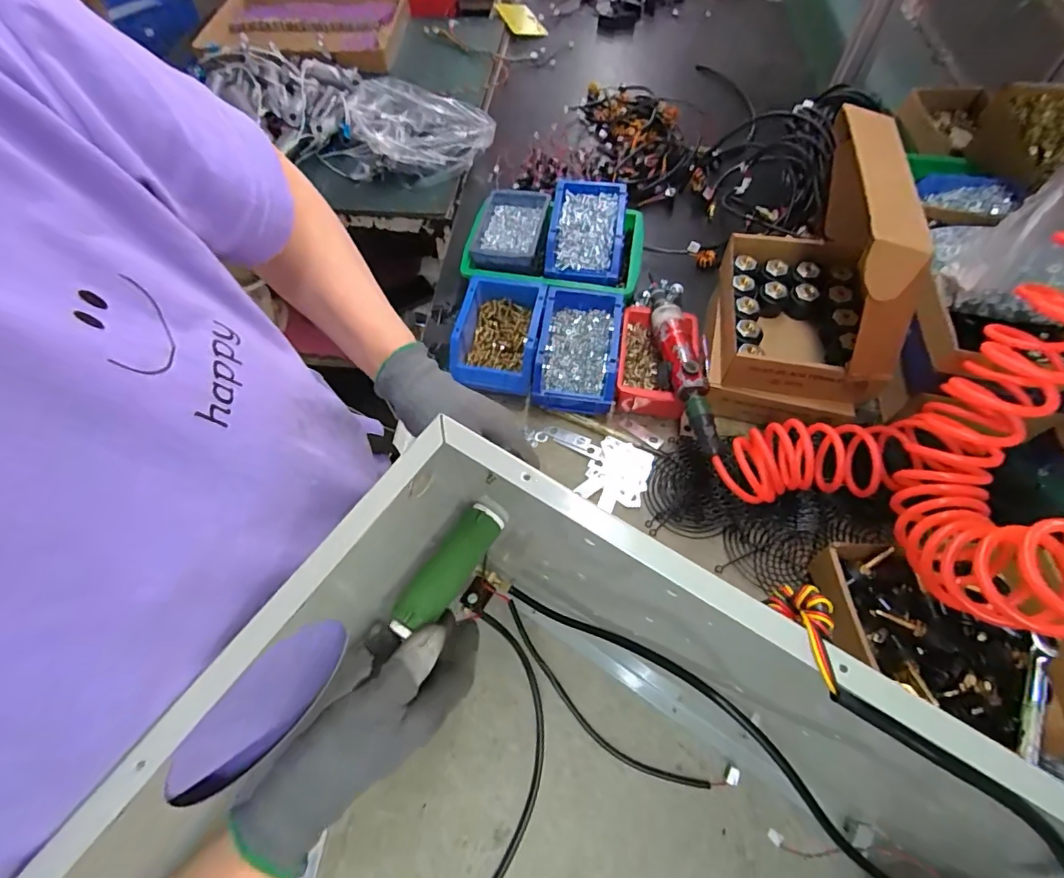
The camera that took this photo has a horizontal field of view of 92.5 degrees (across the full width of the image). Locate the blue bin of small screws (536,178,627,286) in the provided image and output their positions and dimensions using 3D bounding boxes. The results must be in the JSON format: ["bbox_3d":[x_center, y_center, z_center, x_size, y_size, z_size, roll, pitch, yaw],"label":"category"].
[{"bbox_3d":[0.075,-0.293,0.714,0.108,0.046,0.164,8,59,6],"label":"blue bin of small screws"}]

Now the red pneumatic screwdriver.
[{"bbox_3d":[0.181,-0.090,0.612,0.051,0.039,0.241,-2,59,0],"label":"red pneumatic screwdriver"}]

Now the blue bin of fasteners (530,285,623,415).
[{"bbox_3d":[0.059,-0.114,0.671,0.101,0.068,0.164,6,59,5],"label":"blue bin of fasteners"}]

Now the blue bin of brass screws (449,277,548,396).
[{"bbox_3d":[-0.044,-0.140,0.679,0.107,0.061,0.150,9,59,6],"label":"blue bin of brass screws"}]

